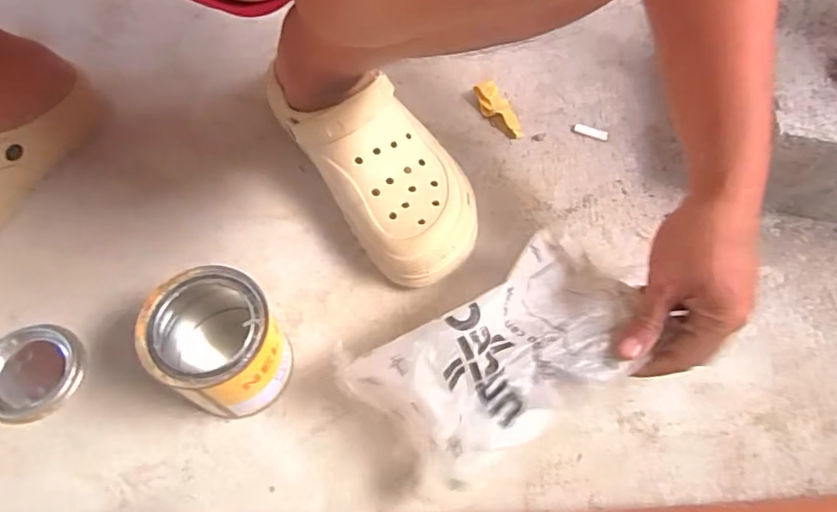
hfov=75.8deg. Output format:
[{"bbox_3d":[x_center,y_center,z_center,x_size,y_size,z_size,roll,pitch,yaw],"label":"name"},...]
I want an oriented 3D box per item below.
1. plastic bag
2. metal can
[{"bbox_3d":[0.063,0.065,0.381,0.202,0.061,0.106,-33,68,-16],"label":"plastic bag"},{"bbox_3d":[-0.143,0.067,0.396,0.081,0.100,0.084,0,63,-1],"label":"metal can"}]

